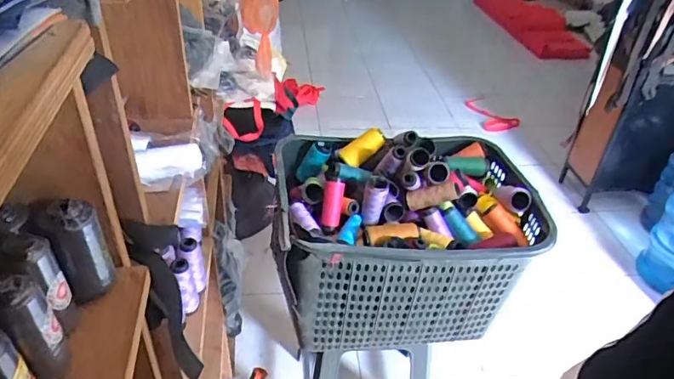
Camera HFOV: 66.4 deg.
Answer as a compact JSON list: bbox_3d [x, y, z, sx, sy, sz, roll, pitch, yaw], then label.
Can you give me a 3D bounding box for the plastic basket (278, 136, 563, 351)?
[{"bbox_3d":[0.148,0.084,1.173,0.552,0.330,0.397,-2,36,-7],"label":"plastic basket"}]

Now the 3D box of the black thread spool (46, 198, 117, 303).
[{"bbox_3d":[-0.261,0.062,0.529,0.042,0.108,0.045,-13,39,-21],"label":"black thread spool"}]

